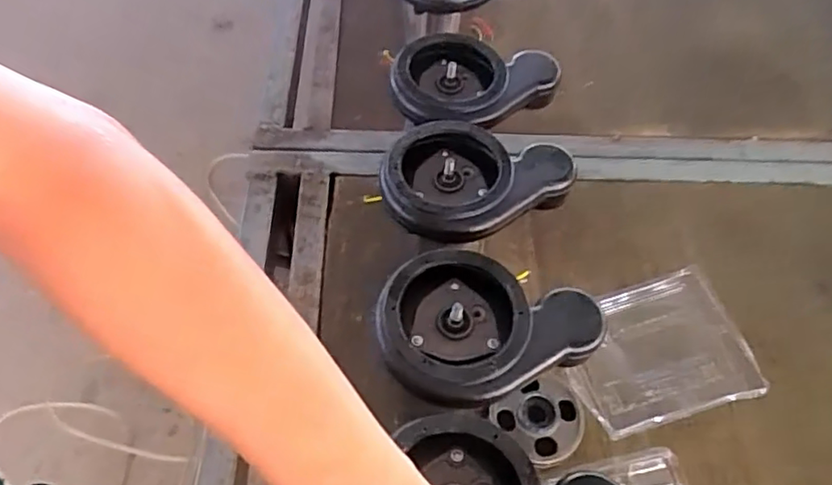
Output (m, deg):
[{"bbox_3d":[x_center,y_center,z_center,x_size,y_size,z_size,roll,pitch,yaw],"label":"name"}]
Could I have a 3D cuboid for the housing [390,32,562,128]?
[{"bbox_3d":[0.061,-0.159,0.606,0.171,0.042,0.119,-11,57,-11],"label":"housing"}]

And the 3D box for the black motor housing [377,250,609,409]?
[{"bbox_3d":[0.049,0.058,0.462,0.161,0.039,0.122,-20,60,-16],"label":"black motor housing"}]

